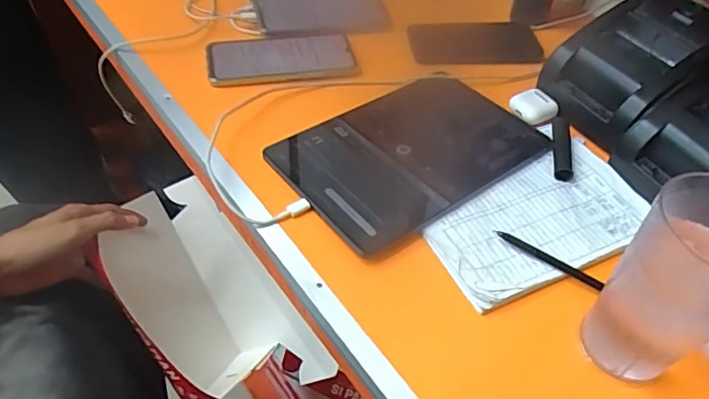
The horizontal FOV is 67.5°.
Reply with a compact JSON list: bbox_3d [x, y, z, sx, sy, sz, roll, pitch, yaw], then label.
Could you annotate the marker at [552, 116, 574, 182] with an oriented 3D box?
[{"bbox_3d":[0.214,-0.052,0.546,0.020,0.015,0.091,13,49,7],"label":"marker"}]

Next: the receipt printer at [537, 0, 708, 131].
[{"bbox_3d":[0.296,-0.154,0.578,0.157,0.091,0.129,-32,58,-28],"label":"receipt printer"}]

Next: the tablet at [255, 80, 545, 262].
[{"bbox_3d":[0.061,-0.056,0.539,0.256,0.009,0.171,-31,57,-28],"label":"tablet"}]

